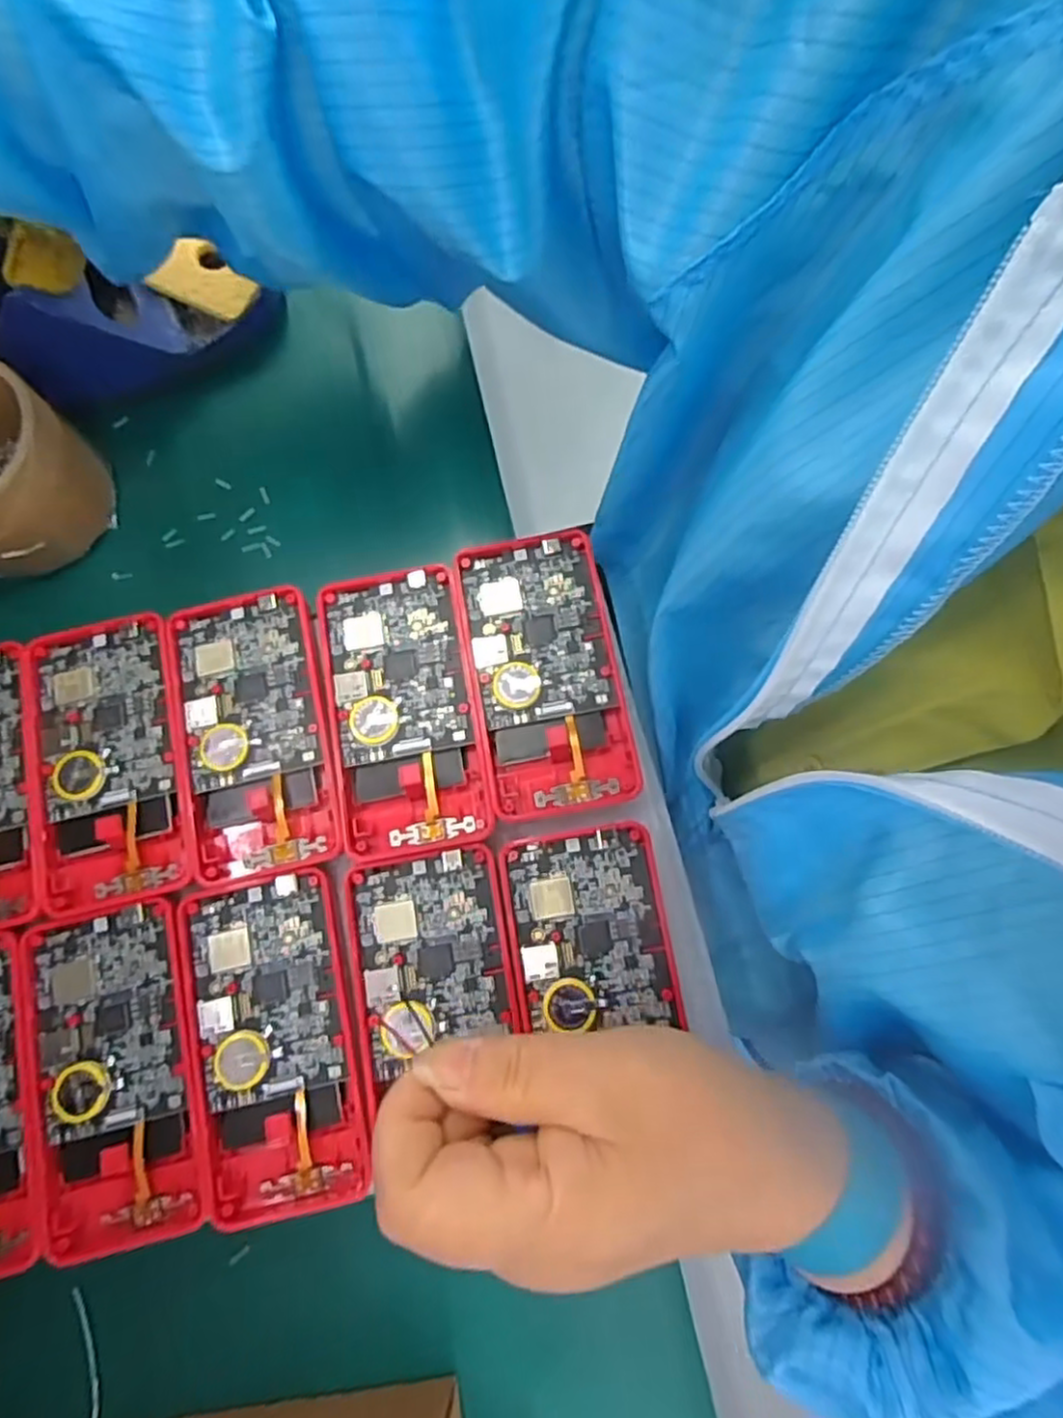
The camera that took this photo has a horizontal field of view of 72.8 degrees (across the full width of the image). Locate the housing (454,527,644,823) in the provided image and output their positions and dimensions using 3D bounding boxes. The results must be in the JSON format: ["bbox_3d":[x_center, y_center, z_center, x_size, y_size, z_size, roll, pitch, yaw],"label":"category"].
[{"bbox_3d":[0.006,-0.018,0.307,0.062,0.008,0.122,-10,78,-2],"label":"housing"}]

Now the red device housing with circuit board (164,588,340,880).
[{"bbox_3d":[-0.119,0.008,0.306,0.061,0.007,0.121,-13,78,-2],"label":"red device housing with circuit board"}]

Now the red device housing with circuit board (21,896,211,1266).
[{"bbox_3d":[-0.163,0.141,0.282,0.062,0.009,0.121,-13,78,-2],"label":"red device housing with circuit board"}]

